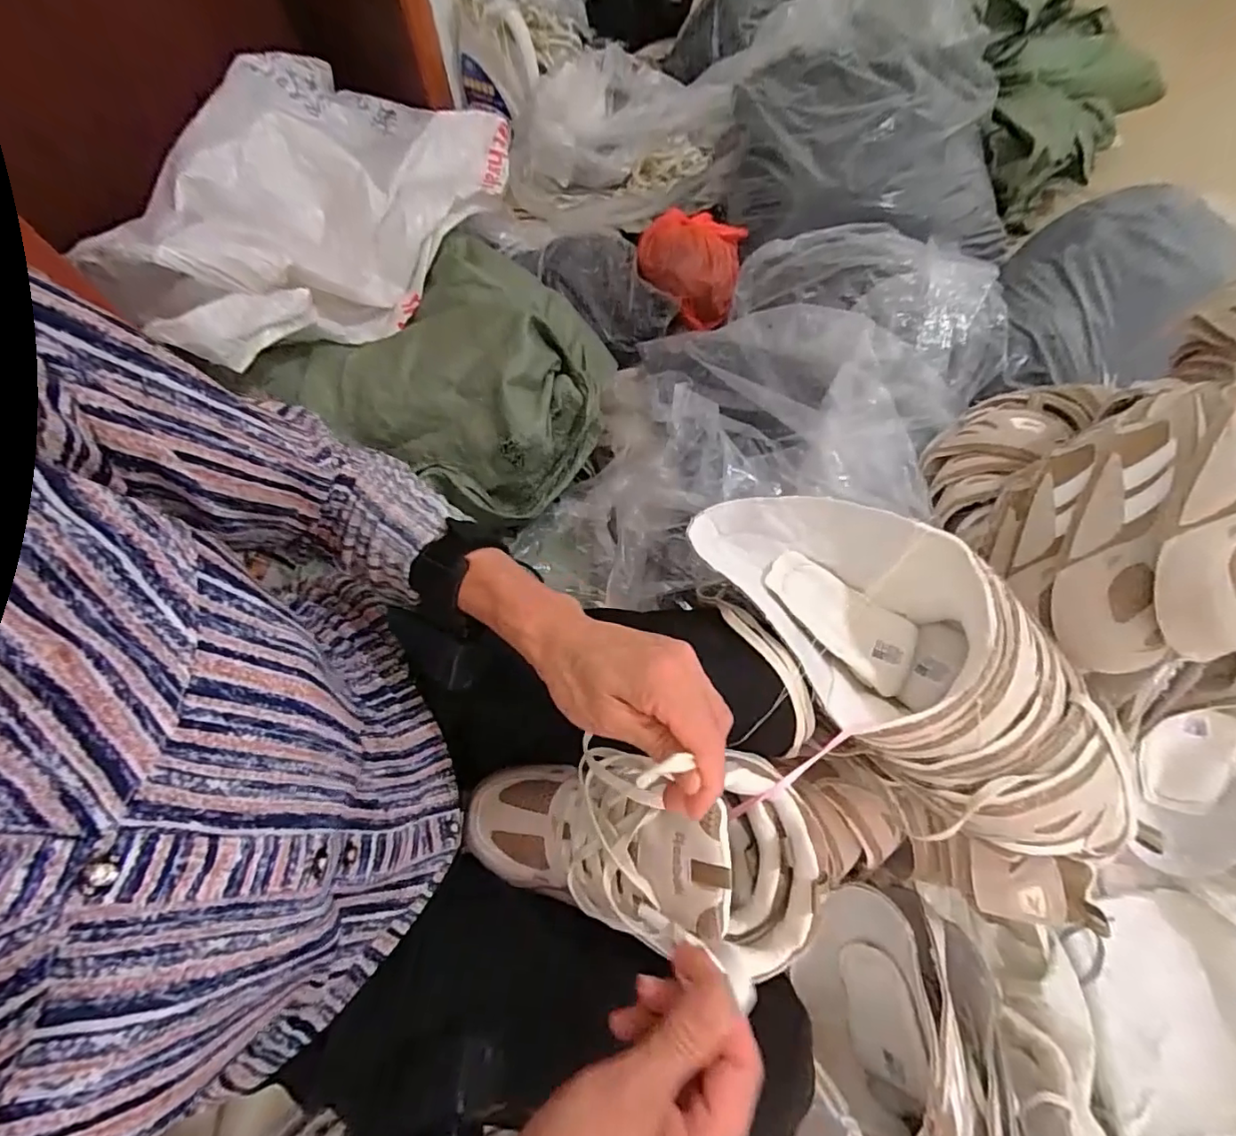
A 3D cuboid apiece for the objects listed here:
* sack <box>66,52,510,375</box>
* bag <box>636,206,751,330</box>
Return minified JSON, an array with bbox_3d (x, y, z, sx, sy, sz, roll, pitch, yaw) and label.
[{"bbox_3d":[-0.406,-0.569,0.843,0.314,0.195,0.617,20,70,8],"label":"sack"},{"bbox_3d":[0.114,-0.501,0.928,0.167,0.094,0.210,10,69,4],"label":"bag"}]

